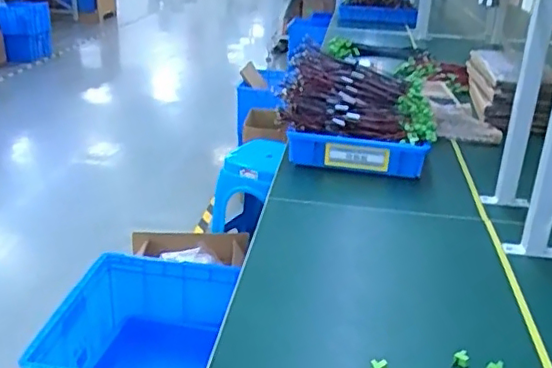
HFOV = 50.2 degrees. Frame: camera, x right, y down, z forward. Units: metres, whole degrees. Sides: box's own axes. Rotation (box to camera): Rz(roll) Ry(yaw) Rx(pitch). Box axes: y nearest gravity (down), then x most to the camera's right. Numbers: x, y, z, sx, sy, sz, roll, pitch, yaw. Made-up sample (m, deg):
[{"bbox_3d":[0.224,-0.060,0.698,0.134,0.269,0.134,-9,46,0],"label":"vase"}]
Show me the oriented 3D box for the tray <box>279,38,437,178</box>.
[{"bbox_3d":[0.183,-0.179,1.372,0.328,0.195,0.364,4,24,5],"label":"tray"}]

